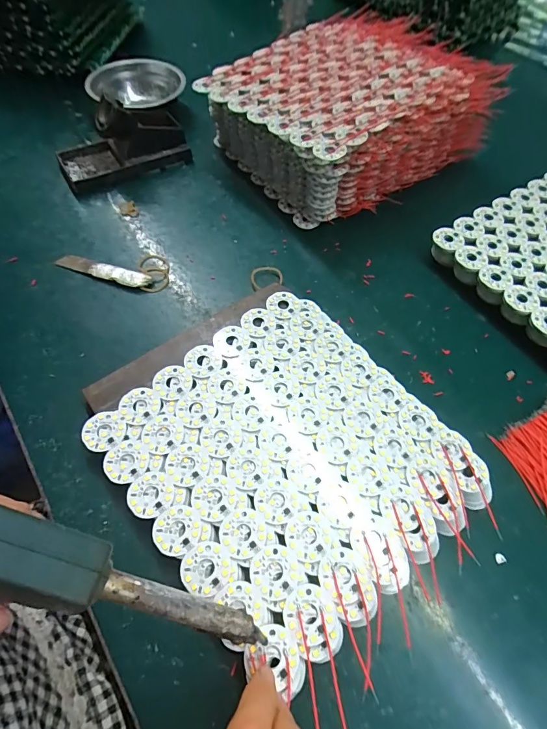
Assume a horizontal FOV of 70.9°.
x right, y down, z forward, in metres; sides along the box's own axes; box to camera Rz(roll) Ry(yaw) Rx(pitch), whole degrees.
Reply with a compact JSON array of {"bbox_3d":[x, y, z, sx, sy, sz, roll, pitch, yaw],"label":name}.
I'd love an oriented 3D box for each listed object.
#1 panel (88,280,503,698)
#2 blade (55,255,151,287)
[{"bbox_3d":[0.011,0.064,0.289,0.216,0.007,0.226,-34,66,-20],"label":"panel"},{"bbox_3d":[-0.171,-0.095,0.391,0.095,0.008,0.017,15,60,7],"label":"blade"}]

